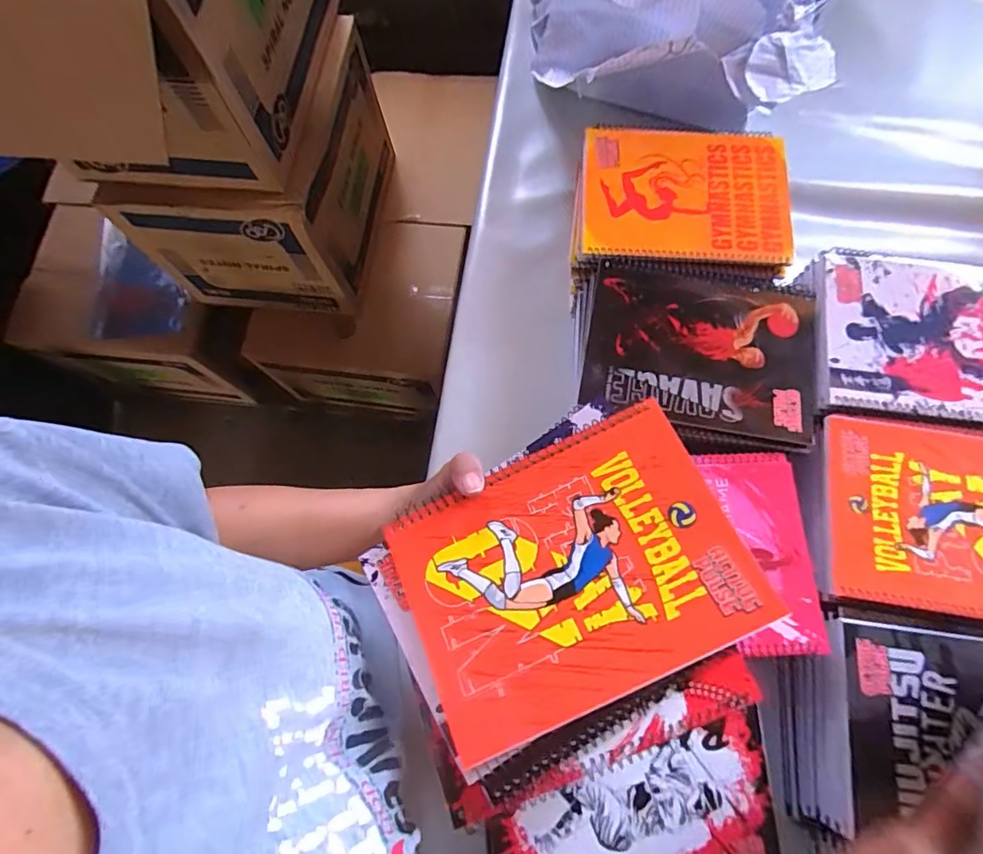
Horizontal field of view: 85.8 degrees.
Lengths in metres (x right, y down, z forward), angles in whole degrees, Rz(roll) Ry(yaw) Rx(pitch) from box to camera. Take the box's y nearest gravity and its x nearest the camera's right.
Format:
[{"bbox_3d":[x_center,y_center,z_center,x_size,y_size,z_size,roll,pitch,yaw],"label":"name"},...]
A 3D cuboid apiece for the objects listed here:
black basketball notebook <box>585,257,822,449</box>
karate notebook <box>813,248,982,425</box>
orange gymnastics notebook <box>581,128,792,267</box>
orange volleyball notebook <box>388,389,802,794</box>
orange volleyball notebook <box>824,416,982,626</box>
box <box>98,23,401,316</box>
[{"bbox_3d":[0.188,-0.069,0.479,0.198,0.013,0.150,9,73,4],"label":"black basketball notebook"},{"bbox_3d":[0.399,-0.082,0.473,0.208,0.008,0.159,6,73,3],"label":"karate notebook"},{"bbox_3d":[0.191,-0.232,0.524,0.198,0.007,0.153,4,73,2],"label":"orange gymnastics notebook"},{"bbox_3d":[0.048,0.093,0.324,0.199,0.019,0.152,-26,66,0],"label":"orange volleyball notebook"},{"bbox_3d":[0.378,0.076,0.429,0.199,0.010,0.155,7,73,3],"label":"orange volleyball notebook"},{"bbox_3d":[-0.414,-0.475,0.989,0.351,0.292,0.407,7,73,5],"label":"box"}]

